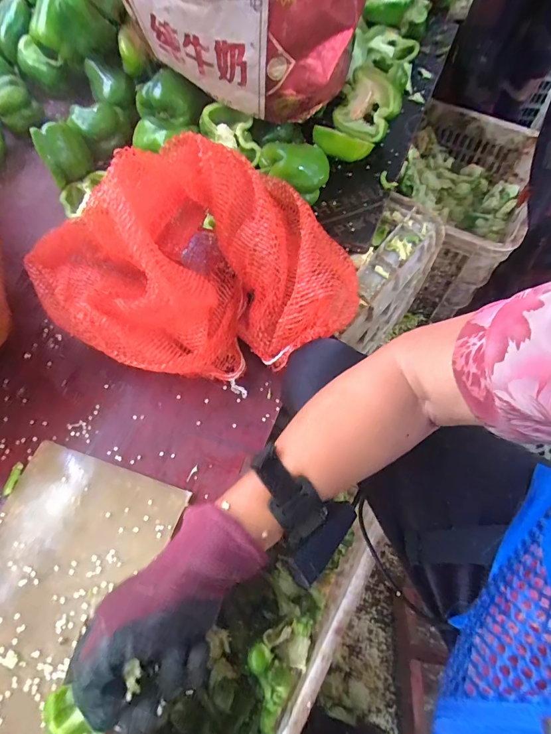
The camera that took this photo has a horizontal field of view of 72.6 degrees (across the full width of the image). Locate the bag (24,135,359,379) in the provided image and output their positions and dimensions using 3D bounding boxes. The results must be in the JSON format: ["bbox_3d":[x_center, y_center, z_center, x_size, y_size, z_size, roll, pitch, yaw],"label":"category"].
[{"bbox_3d":[-0.095,-0.117,0.420,0.354,0.159,0.233,-16,66,-7],"label":"bag"}]

